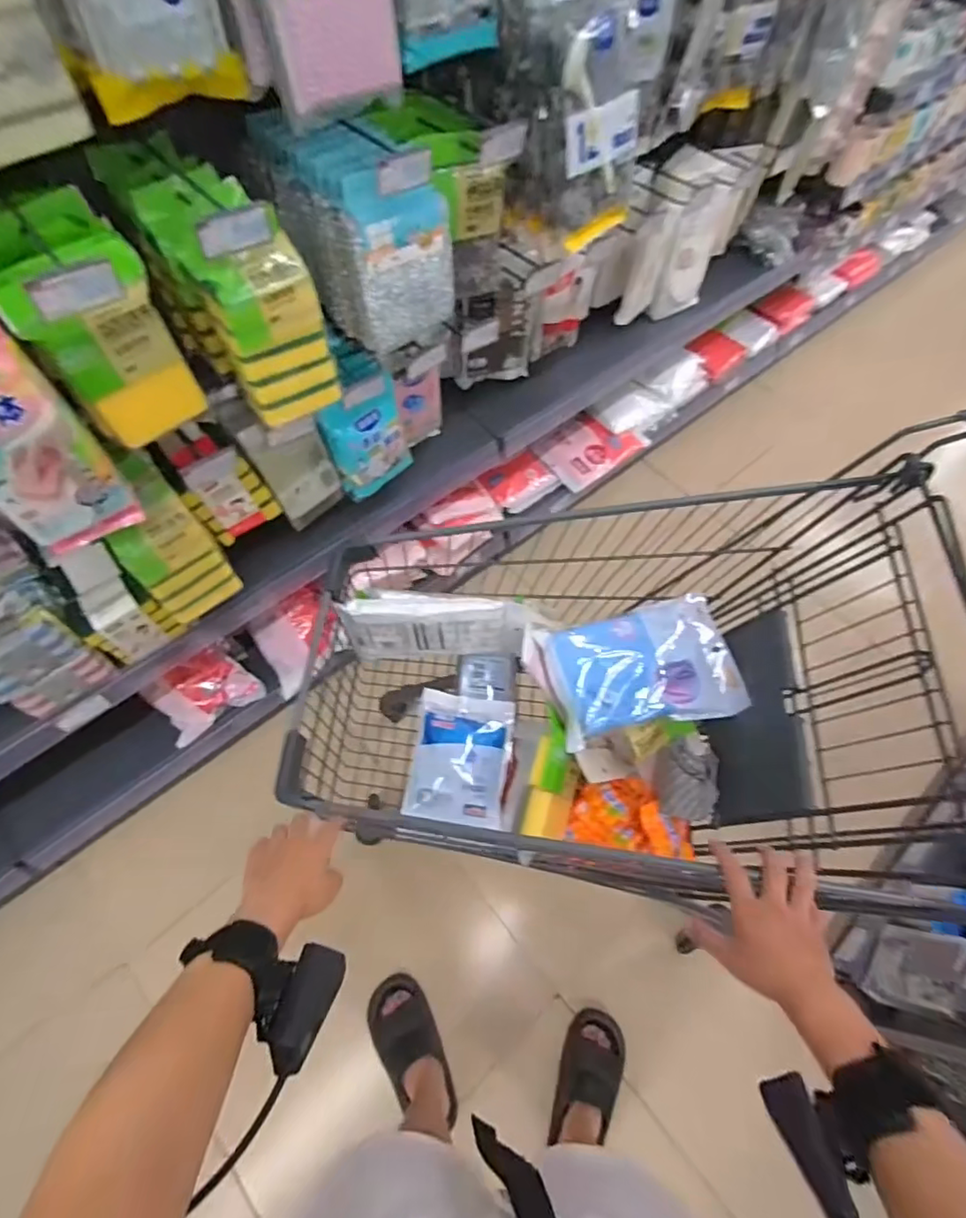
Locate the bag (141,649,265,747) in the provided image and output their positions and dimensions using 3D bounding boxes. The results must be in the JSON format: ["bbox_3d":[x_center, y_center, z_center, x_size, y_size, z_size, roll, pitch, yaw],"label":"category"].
[{"bbox_3d":[-0.556,0.161,1.149,0.180,0.105,0.106,-32,68,-18],"label":"bag"}]

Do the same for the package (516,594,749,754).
[{"bbox_3d":[0.214,0.081,0.806,0.289,0.049,0.173,-9,63,-8],"label":"package"}]

